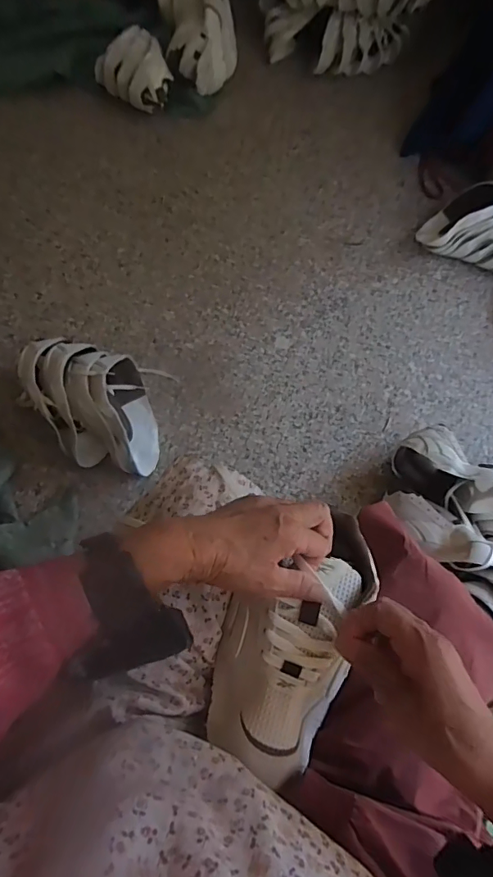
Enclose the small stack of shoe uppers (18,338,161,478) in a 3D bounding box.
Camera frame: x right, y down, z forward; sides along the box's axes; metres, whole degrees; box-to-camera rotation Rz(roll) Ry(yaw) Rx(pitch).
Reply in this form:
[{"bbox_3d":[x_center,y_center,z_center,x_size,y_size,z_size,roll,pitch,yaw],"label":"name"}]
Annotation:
[{"bbox_3d":[-0.279,-0.064,0.844,0.199,0.127,0.272,-26,71,-12],"label":"small stack of shoe uppers"}]

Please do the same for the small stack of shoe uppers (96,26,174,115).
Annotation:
[{"bbox_3d":[-0.272,-0.918,1.173,0.157,0.123,0.196,-35,75,-14],"label":"small stack of shoe uppers"}]

